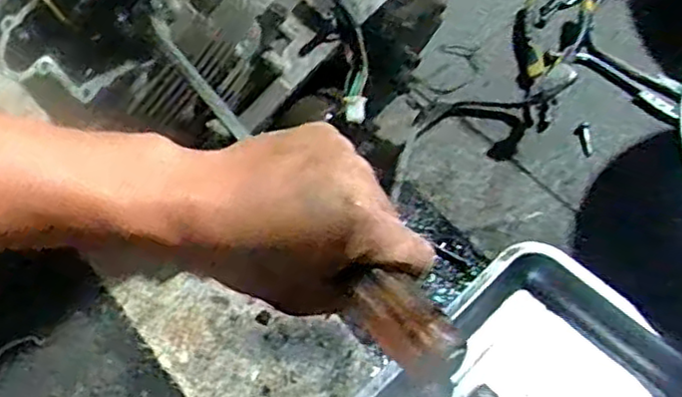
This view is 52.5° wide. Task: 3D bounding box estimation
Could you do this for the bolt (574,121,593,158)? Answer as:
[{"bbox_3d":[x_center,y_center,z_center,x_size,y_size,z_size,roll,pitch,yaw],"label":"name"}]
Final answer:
[{"bbox_3d":[0.277,-0.067,0.787,0.017,0.009,0.043,0,58,1],"label":"bolt"}]

